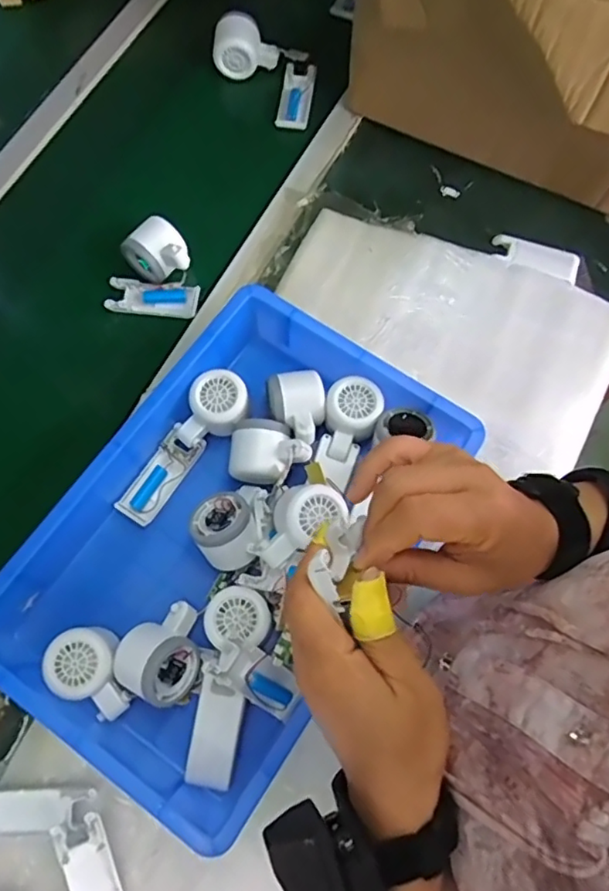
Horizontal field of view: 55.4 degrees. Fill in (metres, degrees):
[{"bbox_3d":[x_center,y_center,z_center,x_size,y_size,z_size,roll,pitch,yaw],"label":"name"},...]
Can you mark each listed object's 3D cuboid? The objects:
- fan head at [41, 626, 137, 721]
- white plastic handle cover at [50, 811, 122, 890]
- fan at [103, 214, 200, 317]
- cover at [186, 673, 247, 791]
[{"bbox_3d":[-0.185,0.204,0.519,0.055,0.059,0.081,-37,76,-11],"label":"fan head"},{"bbox_3d":[-0.179,0.367,0.487,0.039,0.019,0.099,-20,73,-6],"label":"white plastic handle cover"},{"bbox_3d":[-0.174,-0.204,0.665,0.101,0.057,0.090,4,72,2],"label":"fan"},{"bbox_3d":[-0.076,0.249,0.503,0.040,0.007,0.090,8,83,7],"label":"cover"}]

